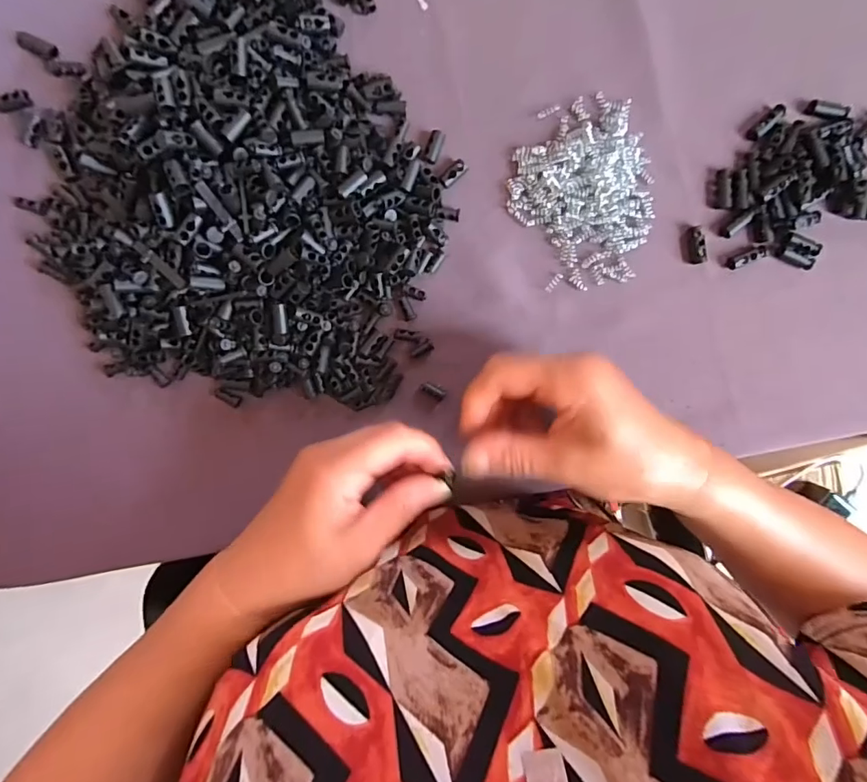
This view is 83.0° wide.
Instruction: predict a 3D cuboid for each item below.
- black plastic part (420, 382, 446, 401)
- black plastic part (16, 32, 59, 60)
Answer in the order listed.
[{"bbox_3d":[0.000,0.000,0.324,0.018,0.007,0.008,26,98,-5],"label":"black plastic part"},{"bbox_3d":[-0.226,-0.197,0.280,0.020,0.007,0.008,22,99,-5],"label":"black plastic part"}]

